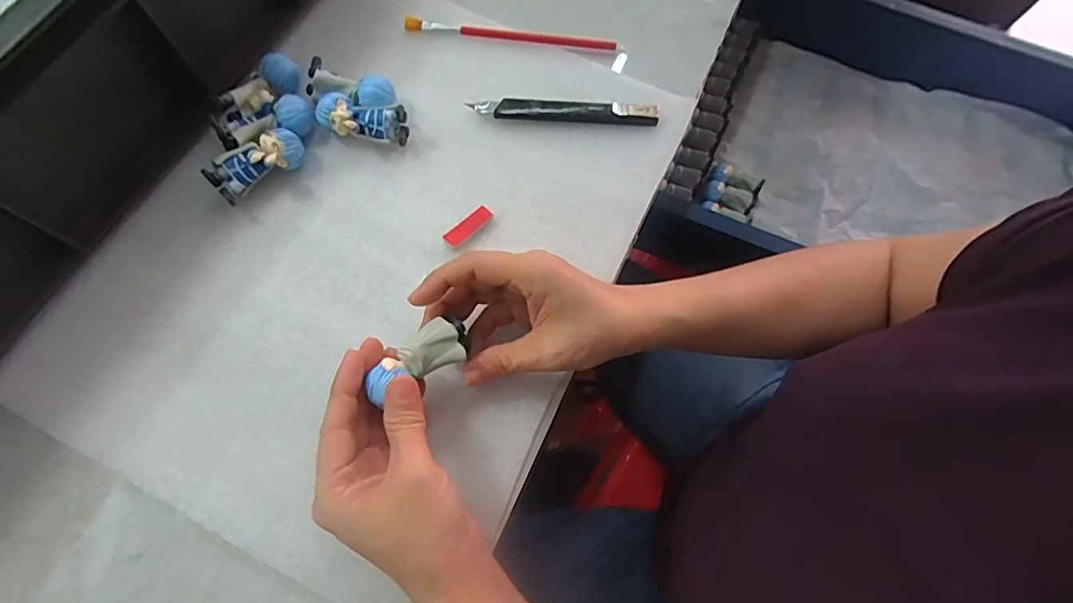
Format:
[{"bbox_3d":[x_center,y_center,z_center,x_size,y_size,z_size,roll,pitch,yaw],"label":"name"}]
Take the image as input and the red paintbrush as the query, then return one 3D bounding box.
[{"bbox_3d":[-0.018,-0.215,0.422,0.172,0.012,0.015,3,70,0],"label":"red paintbrush"}]

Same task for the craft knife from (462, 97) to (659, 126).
[{"bbox_3d":[0.022,-0.142,0.392,0.136,0.009,0.015,1,70,-1],"label":"craft knife"}]

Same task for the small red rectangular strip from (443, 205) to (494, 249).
[{"bbox_3d":[-0.047,-0.052,0.363,0.013,0.006,0.038,43,75,13],"label":"small red rectangular strip"}]

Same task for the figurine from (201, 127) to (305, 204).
[{"bbox_3d":[-0.188,-0.092,0.359,0.062,0.031,0.025,-38,75,-13],"label":"figurine"}]

